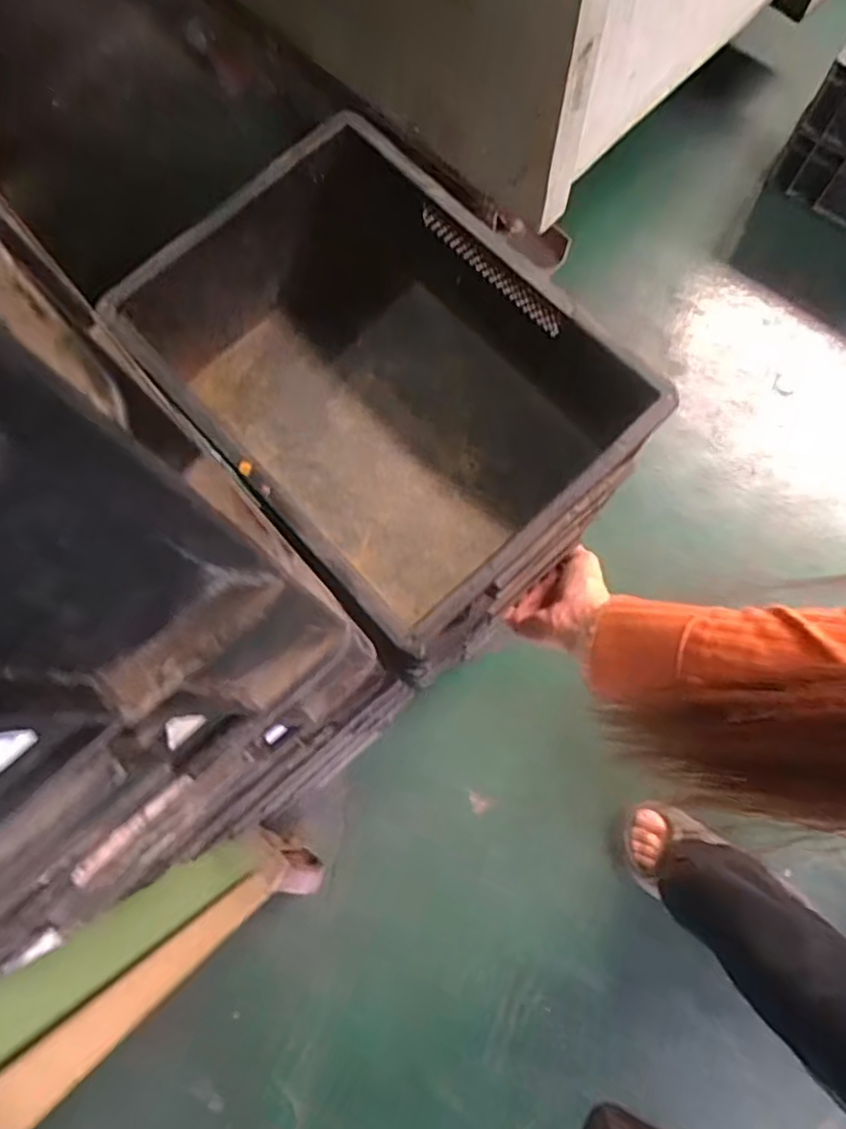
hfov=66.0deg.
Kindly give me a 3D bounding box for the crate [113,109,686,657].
[{"bbox_3d":[-0.027,-0.126,0.497,0.238,0.123,0.329,-42,79,-8],"label":"crate"}]

